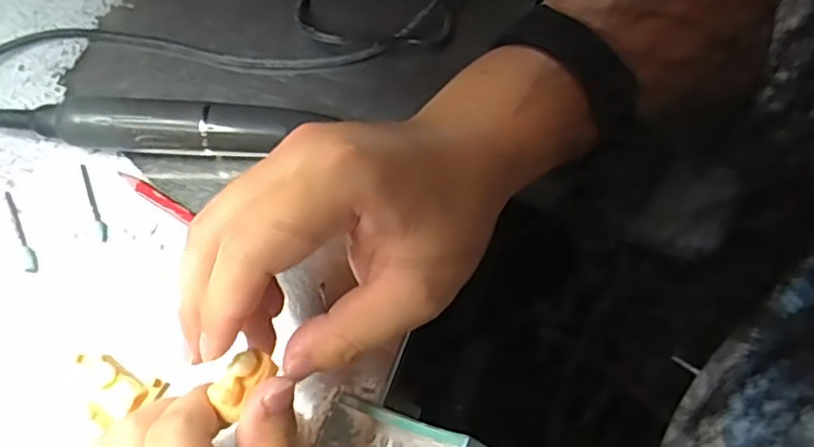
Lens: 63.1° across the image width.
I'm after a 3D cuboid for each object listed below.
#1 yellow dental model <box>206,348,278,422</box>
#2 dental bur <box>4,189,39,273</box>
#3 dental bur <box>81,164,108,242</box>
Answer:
[{"bbox_3d":[-0.059,0.057,0.238,0.014,0.011,0.025,29,73,12],"label":"yellow dental model"},{"bbox_3d":[-0.198,0.003,0.338,0.006,0.005,0.049,-26,71,-8],"label":"dental bur"},{"bbox_3d":[-0.162,-0.012,0.342,0.006,0.004,0.046,-22,71,-6],"label":"dental bur"}]

